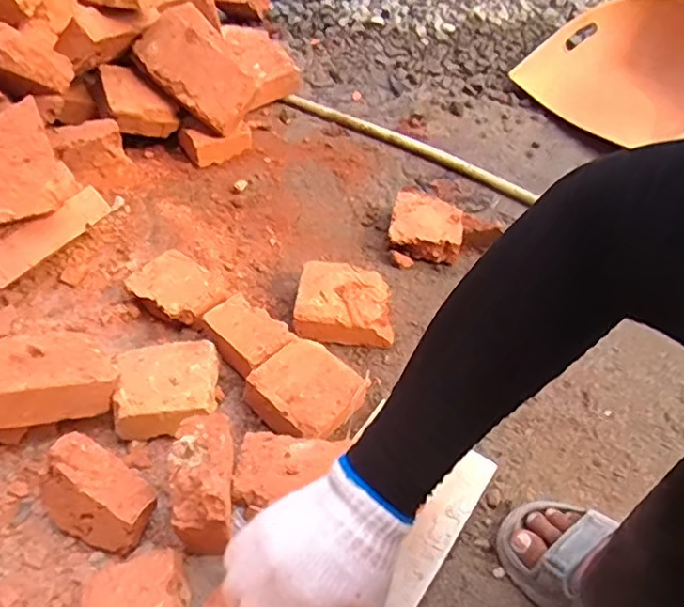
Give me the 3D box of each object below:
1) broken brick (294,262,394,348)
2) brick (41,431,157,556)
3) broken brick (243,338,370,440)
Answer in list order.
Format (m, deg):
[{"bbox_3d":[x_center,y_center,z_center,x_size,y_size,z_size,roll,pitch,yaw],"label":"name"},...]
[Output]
[{"bbox_3d":[0.004,0.001,0.821,0.125,0.054,0.106,5,49,2],"label":"broken brick"},{"bbox_3d":[-0.248,0.194,0.611,0.123,0.068,0.064,37,36,3],"label":"brick"},{"bbox_3d":[-0.043,0.109,0.722,0.116,0.060,0.115,30,54,22],"label":"broken brick"}]

